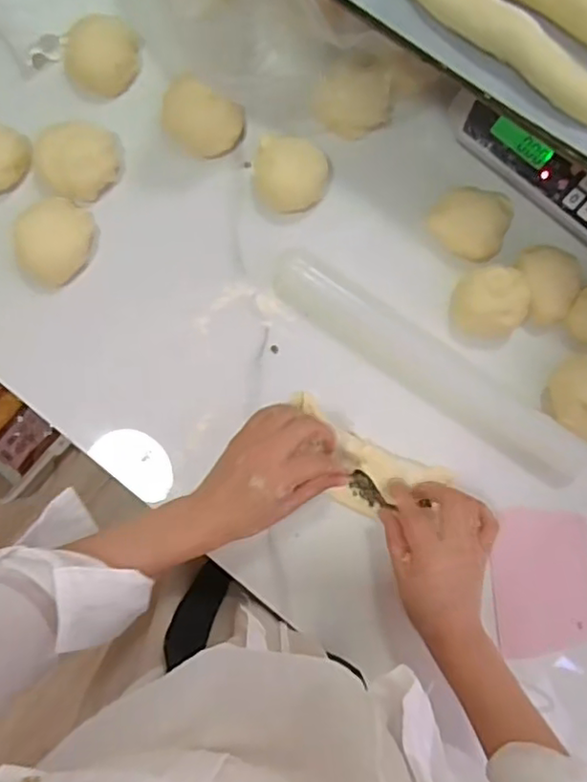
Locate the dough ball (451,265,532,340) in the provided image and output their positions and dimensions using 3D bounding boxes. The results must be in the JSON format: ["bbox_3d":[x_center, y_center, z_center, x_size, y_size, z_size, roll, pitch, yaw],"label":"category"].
[{"bbox_3d":[0.173,-0.074,0.543,0.058,0.037,0.060,0,86,-1],"label":"dough ball"}]

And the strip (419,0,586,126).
[{"bbox_3d":[0.166,-0.264,0.470,0.190,0.021,0.026,38,86,2],"label":"strip"}]

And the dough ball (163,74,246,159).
[{"bbox_3d":[-0.083,-0.243,0.548,0.071,0.041,0.052,25,85,1],"label":"dough ball"}]

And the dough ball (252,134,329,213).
[{"bbox_3d":[-0.004,-0.191,0.552,0.065,0.035,0.069,0,86,-1],"label":"dough ball"}]

